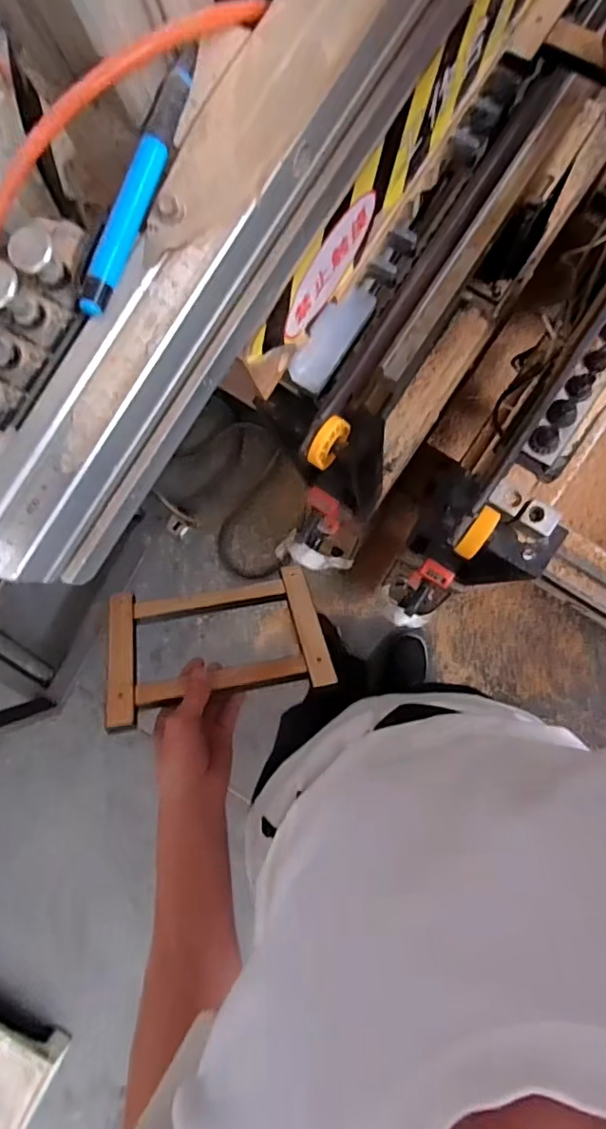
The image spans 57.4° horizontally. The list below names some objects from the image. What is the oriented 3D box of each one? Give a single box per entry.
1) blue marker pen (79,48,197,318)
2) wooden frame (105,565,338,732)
[{"bbox_3d":[-0.070,-0.167,0.241,0.010,0.010,0.120,23,91,8],"label":"blue marker pen"},{"bbox_3d":[-0.101,0.087,0.644,0.240,0.040,0.179,-9,47,-9],"label":"wooden frame"}]

